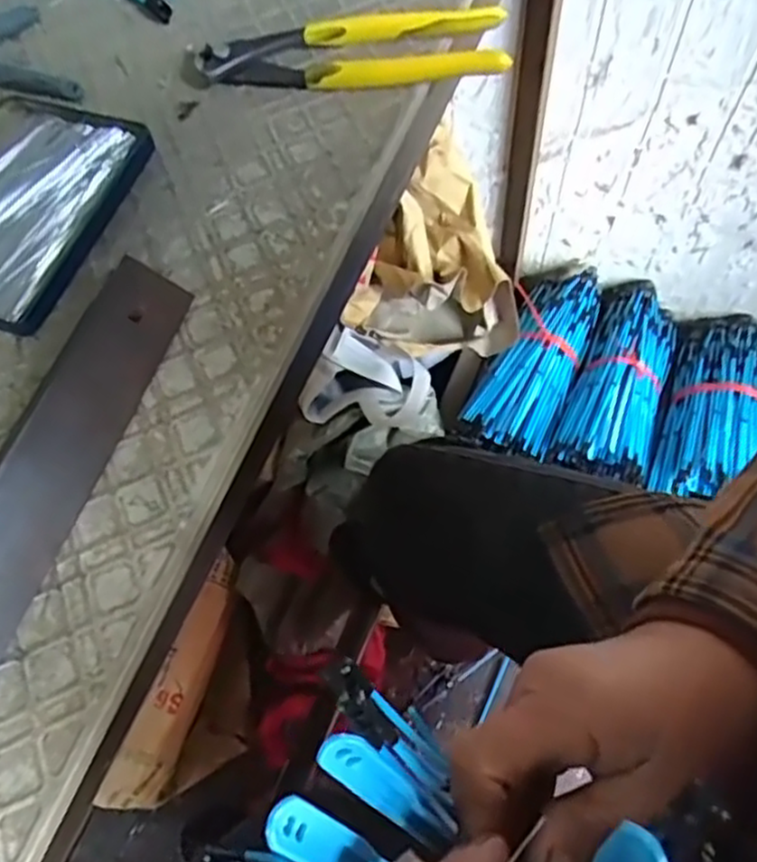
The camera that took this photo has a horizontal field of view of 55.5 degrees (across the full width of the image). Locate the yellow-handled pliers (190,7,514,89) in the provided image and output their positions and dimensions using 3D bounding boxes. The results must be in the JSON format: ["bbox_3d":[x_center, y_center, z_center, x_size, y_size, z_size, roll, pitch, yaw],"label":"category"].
[{"bbox_3d":[-0.020,-0.205,0.391,0.175,0.019,0.044,0,65,4],"label":"yellow-handled pliers"}]

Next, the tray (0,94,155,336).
[{"bbox_3d":[-0.187,-0.117,0.367,0.101,0.008,0.129,17,67,11],"label":"tray"}]

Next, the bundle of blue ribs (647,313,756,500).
[{"bbox_3d":[0.440,-0.031,0.937,0.119,0.086,0.312,23,53,12],"label":"bundle of blue ribs"}]

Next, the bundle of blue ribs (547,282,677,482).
[{"bbox_3d":[0.334,-0.078,0.970,0.116,0.102,0.315,21,68,13],"label":"bundle of blue ribs"}]

